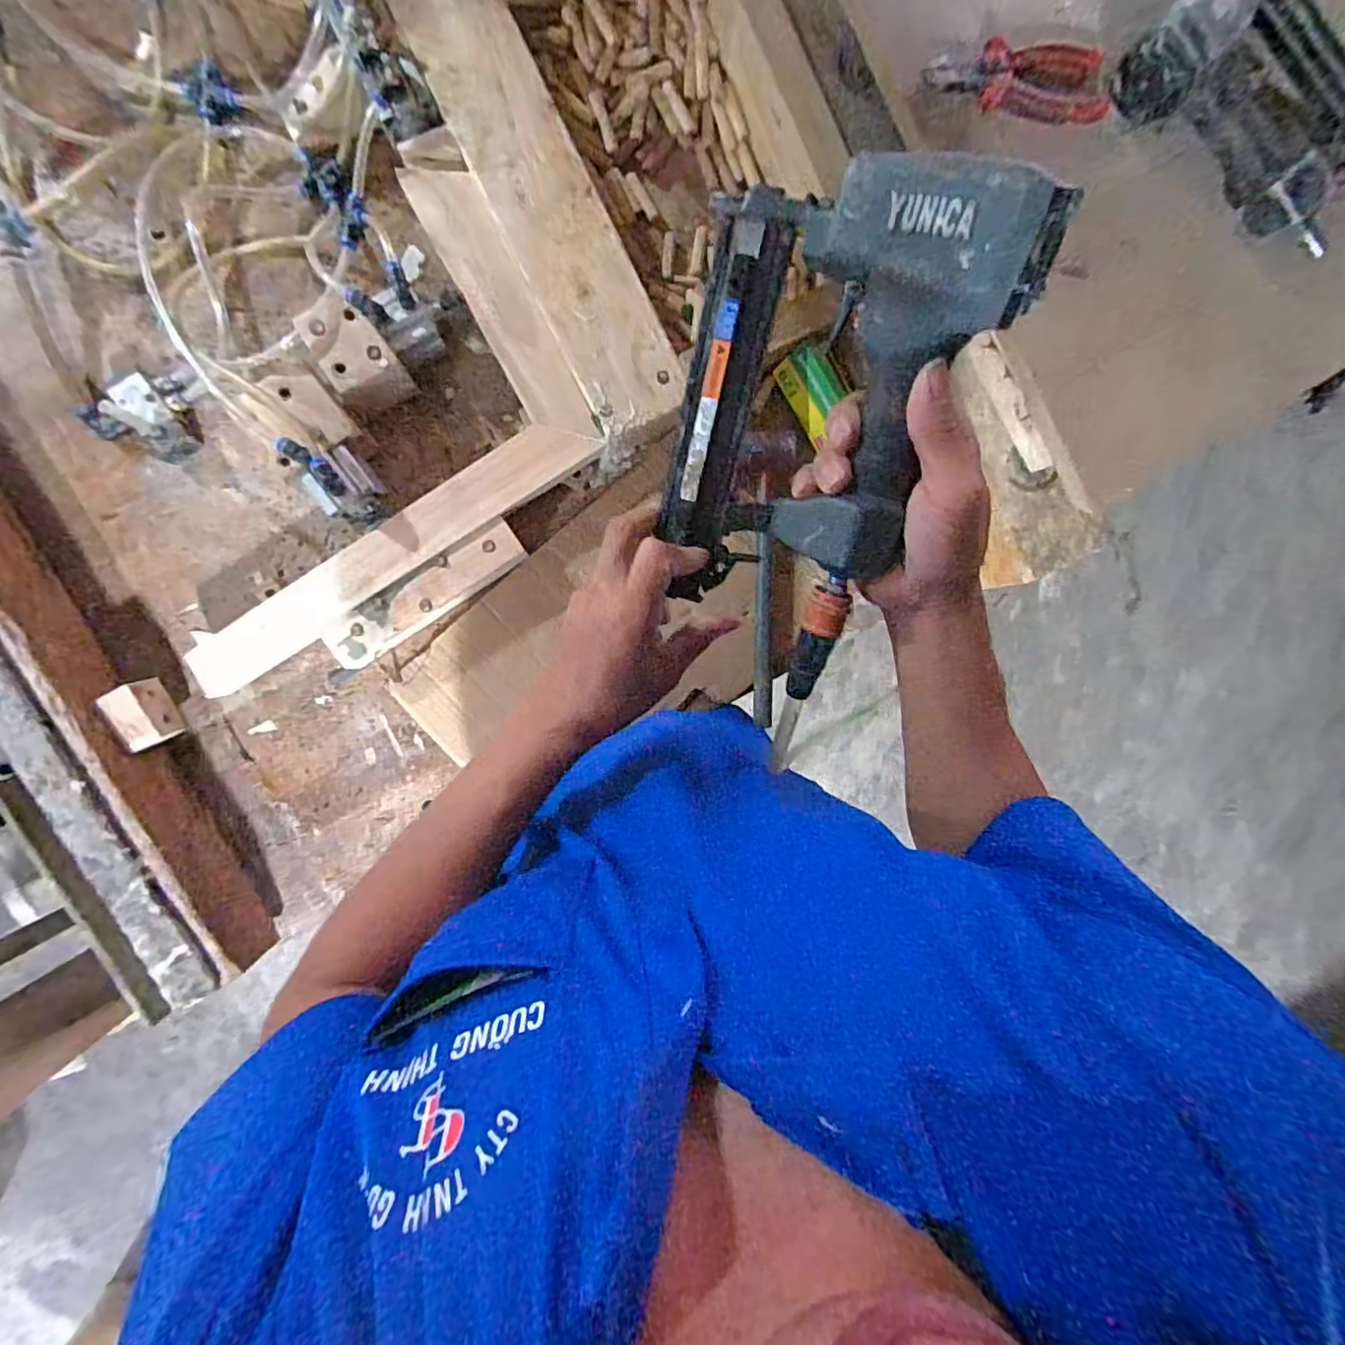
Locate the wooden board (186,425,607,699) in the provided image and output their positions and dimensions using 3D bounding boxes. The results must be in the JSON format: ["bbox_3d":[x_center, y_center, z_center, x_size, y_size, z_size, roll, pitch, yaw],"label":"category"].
[{"bbox_3d":[-0.271,-0.118,0.586,0.439,0.024,0.056,-35,97,-4],"label":"wooden board"}]

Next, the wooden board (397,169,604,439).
[{"bbox_3d":[-0.162,-0.358,0.587,0.060,0.017,0.283,-29,97,-5],"label":"wooden board"}]

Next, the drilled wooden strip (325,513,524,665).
[{"bbox_3d":[-0.244,-0.077,0.597,0.208,0.015,0.047,-35,115,-5],"label":"drilled wooden strip"}]

